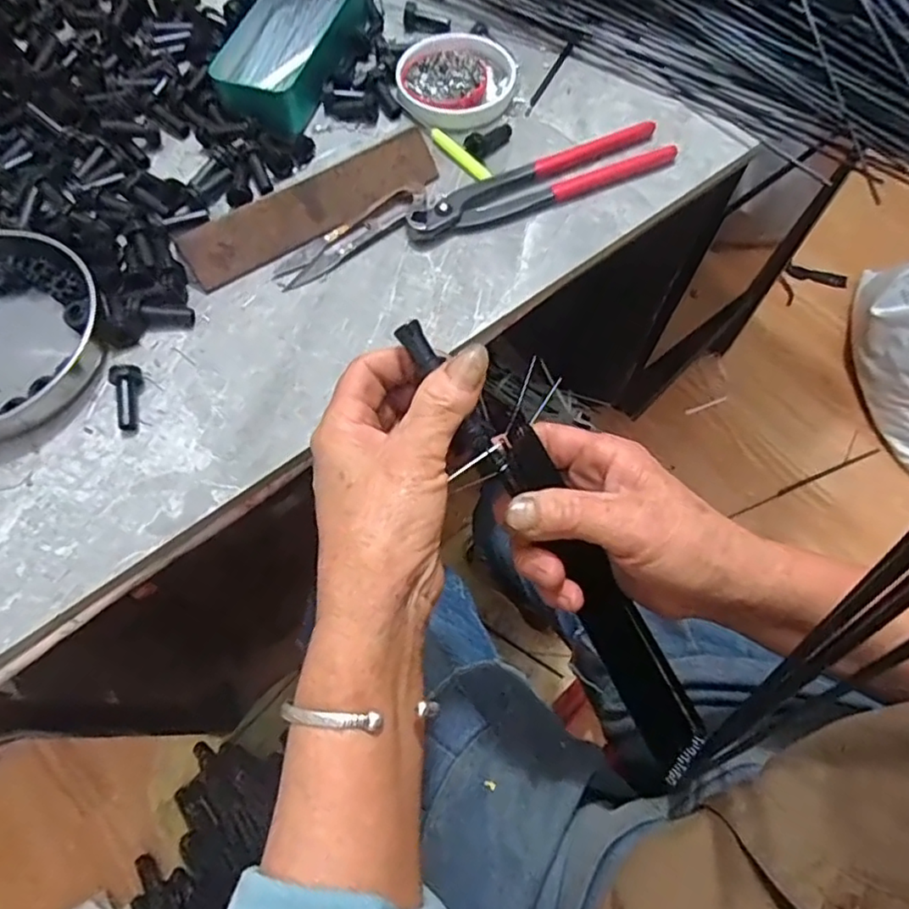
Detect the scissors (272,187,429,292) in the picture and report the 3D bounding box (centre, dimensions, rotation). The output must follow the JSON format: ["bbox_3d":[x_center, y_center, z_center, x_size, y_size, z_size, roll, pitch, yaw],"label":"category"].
[{"bbox_3d":[-0.068,-0.150,0.416,0.117,0.011,0.025,-38,71,-14],"label":"scissors"}]

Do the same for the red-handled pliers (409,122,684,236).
[{"bbox_3d":[0.061,-0.190,0.422,0.194,0.015,0.040,-22,68,-8],"label":"red-handled pliers"}]

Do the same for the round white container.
[{"bbox_3d":[0.001,-0.289,0.476,0.088,0.016,0.097,9,67,5],"label":"round white container"}]

